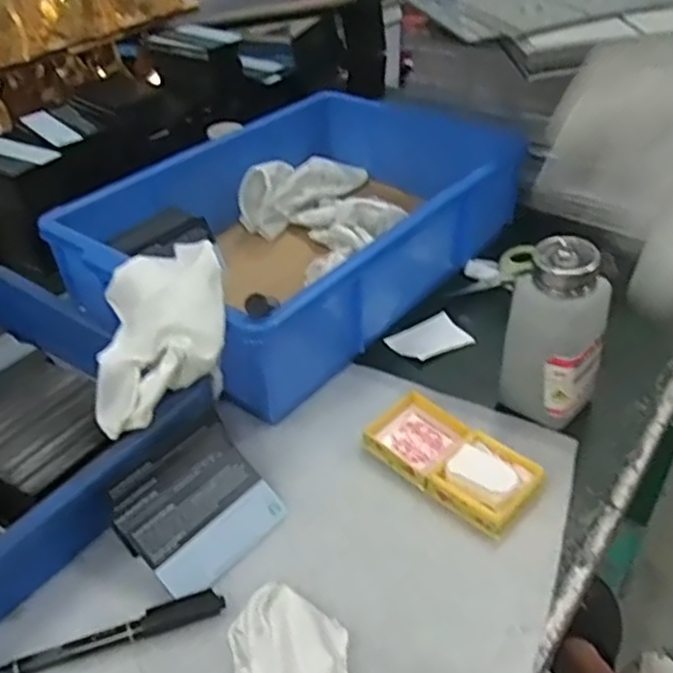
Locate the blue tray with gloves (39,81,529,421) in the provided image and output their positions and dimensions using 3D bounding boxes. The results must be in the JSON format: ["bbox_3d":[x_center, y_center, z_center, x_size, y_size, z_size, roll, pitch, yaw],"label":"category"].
[{"bbox_3d":[-0.027,-0.119,0.630,0.269,0.103,0.392,29,47,32],"label":"blue tray with gloves"}]

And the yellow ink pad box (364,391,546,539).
[{"bbox_3d":[0.074,0.077,0.461,0.110,0.020,0.061,30,47,32],"label":"yellow ink pad box"}]

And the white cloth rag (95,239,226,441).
[{"bbox_3d":[-0.111,-0.009,0.454,0.079,0.072,0.144,-6,39,-7],"label":"white cloth rag"}]

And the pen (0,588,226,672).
[{"bbox_3d":[-0.124,0.160,0.371,0.129,0.007,0.015,-15,41,-18],"label":"pen"}]

